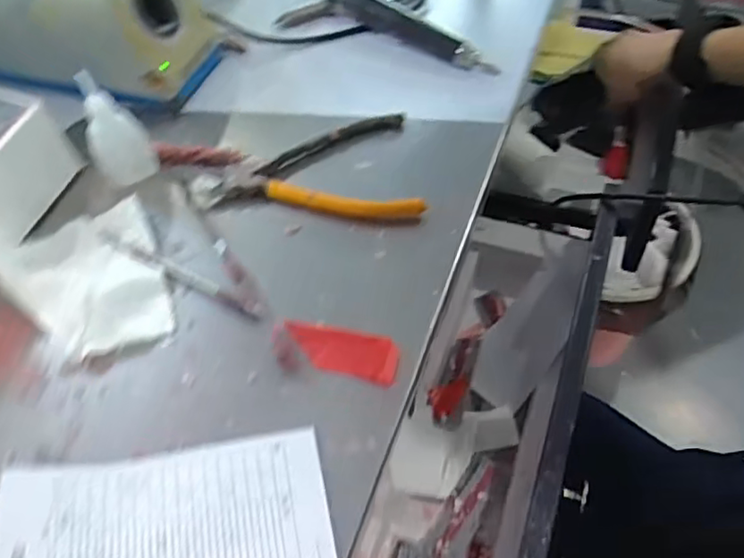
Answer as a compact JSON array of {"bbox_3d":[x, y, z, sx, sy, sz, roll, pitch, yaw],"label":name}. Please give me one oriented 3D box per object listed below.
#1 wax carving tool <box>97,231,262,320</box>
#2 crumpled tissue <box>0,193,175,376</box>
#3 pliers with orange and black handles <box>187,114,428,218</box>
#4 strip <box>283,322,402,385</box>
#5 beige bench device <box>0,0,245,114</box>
[{"bbox_3d":[-0.122,-0.005,0.387,0.135,0.005,0.009,24,60,22],"label":"wax carving tool"},{"bbox_3d":[-0.177,-0.001,0.382,0.090,0.020,0.112,-24,55,-11],"label":"crumpled tissue"},{"bbox_3d":[-0.044,-0.082,0.434,0.156,0.010,0.091,0,54,7],"label":"pliers with orange and black handles"},{"bbox_3d":[-0.018,0.039,0.349,0.064,0.004,0.026,8,55,12],"label":"strip"},{"bbox_3d":[-0.237,-0.216,0.500,0.214,0.100,0.106,13,56,15],"label":"beige bench device"}]

